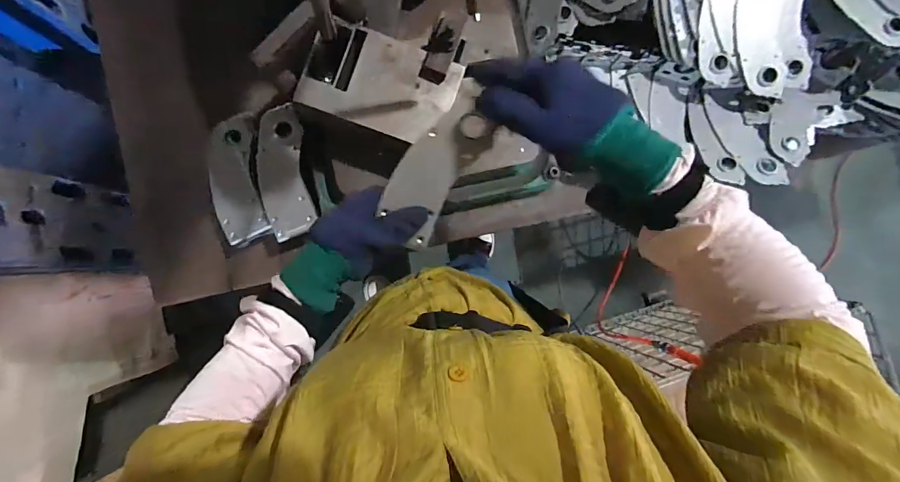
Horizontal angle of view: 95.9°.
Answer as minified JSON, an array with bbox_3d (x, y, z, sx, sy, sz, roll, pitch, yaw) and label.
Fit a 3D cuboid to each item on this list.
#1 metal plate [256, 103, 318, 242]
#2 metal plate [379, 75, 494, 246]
[{"bbox_3d":[-0.232,-0.095,0.565,0.066,0.013,0.180,-8,92,-9],"label":"metal plate"},{"bbox_3d":[-0.015,-0.077,0.414,0.063,0.008,0.169,30,101,-3],"label":"metal plate"}]

